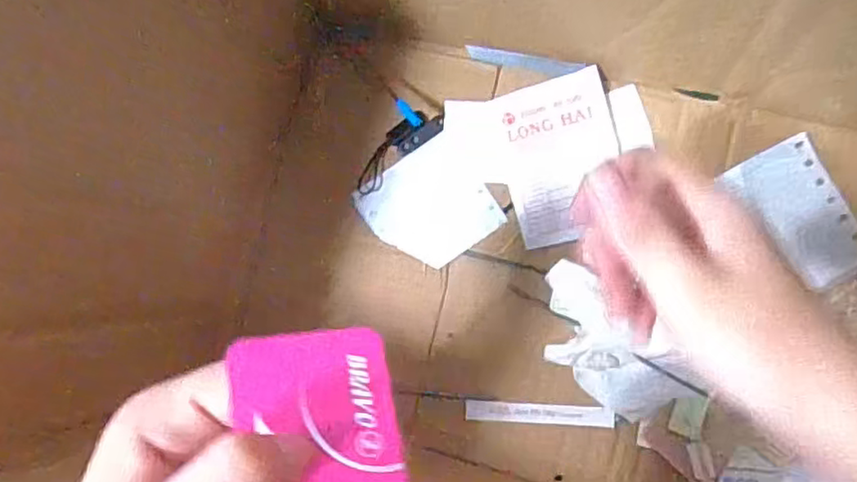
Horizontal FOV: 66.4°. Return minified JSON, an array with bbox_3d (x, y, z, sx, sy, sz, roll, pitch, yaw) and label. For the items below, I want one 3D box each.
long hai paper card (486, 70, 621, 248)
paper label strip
[{"bbox_3d":[0.081,-0.050,0.401,0.069,0.004,0.096,-15,92,14],"label":"long hai paper card"},{"bbox_3d":[0.067,0.106,0.400,0.088,0.004,0.013,2,96,7],"label":"paper label strip"}]

